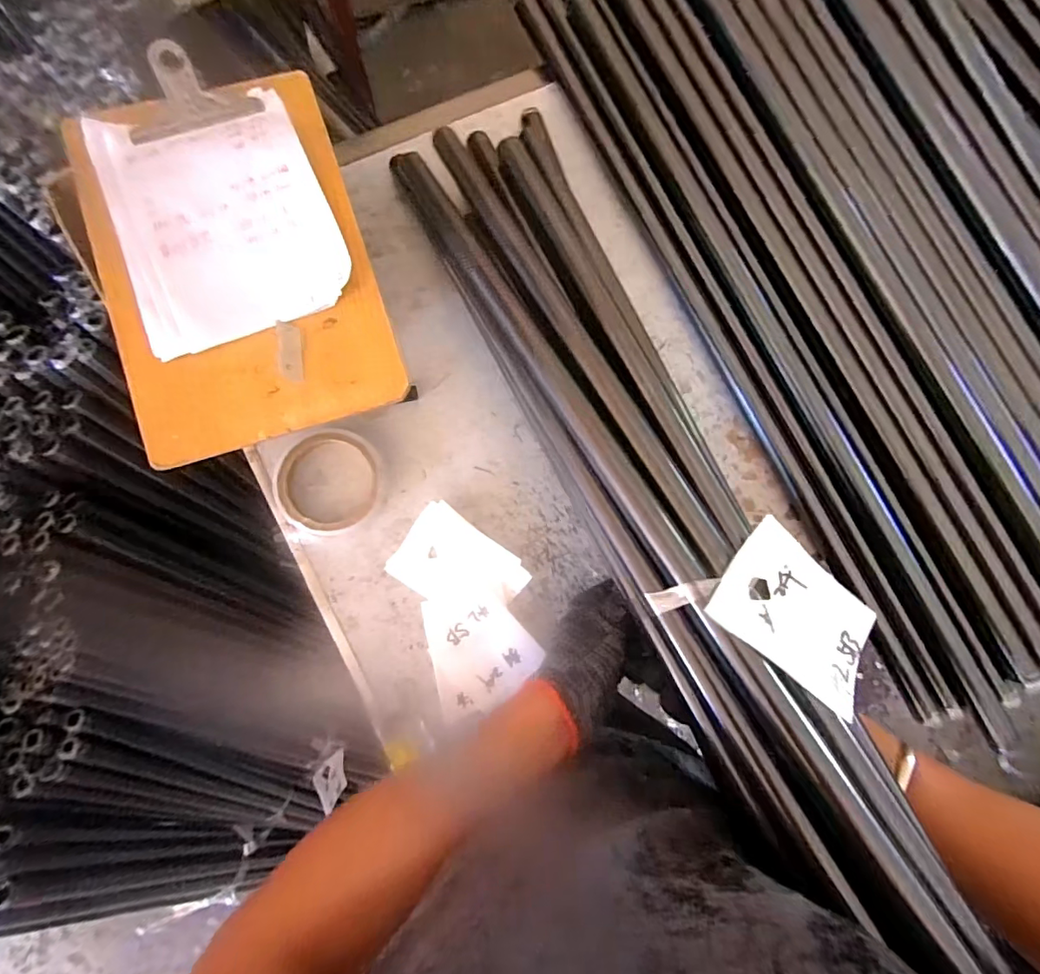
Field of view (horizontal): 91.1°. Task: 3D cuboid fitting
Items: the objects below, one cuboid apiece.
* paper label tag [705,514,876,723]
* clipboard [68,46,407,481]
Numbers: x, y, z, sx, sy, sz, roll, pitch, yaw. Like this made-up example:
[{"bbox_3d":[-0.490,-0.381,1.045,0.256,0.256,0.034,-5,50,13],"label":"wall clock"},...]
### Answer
[{"bbox_3d":[0.169,0.076,0.308,0.100,0.009,0.074,40,68,-1],"label":"paper label tag"},{"bbox_3d":[-0.216,-0.176,0.386,0.191,0.018,0.281,-18,84,-6],"label":"clipboard"}]

